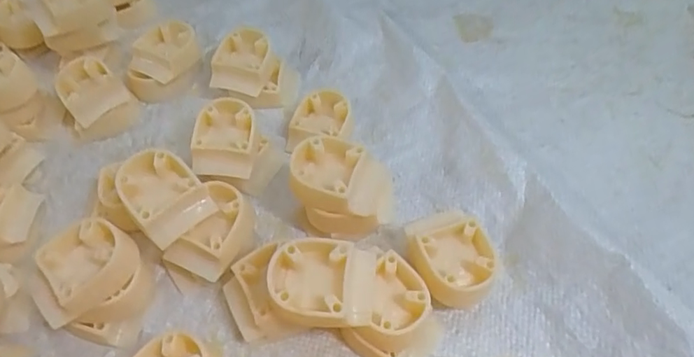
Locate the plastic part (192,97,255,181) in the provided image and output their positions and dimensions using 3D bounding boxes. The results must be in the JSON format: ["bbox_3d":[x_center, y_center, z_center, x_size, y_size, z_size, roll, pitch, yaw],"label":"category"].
[{"bbox_3d":[-0.094,-0.026,0.395,0.045,0.044,0.055,0,54,2],"label":"plastic part"}]

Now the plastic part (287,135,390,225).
[{"bbox_3d":[-0.004,0.008,0.357,0.067,0.060,0.046,9,55,8],"label":"plastic part"}]

